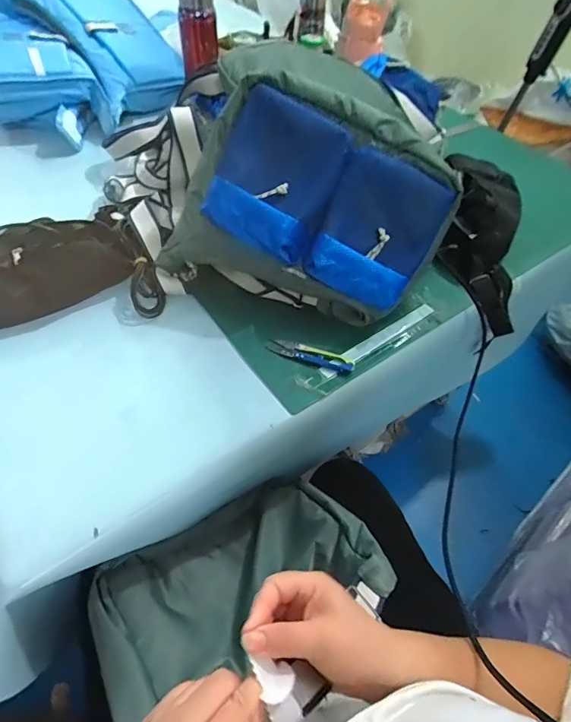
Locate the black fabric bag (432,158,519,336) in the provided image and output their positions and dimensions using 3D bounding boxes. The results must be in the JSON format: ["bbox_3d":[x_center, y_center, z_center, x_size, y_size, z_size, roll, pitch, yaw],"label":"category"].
[{"bbox_3d":[0.325,-0.223,0.709,0.135,0.085,0.340,9,71,2],"label":"black fabric bag"}]

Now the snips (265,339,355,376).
[{"bbox_3d":[0.033,-0.007,0.568,0.119,0.012,0.025,18,53,8],"label":"snips"}]

